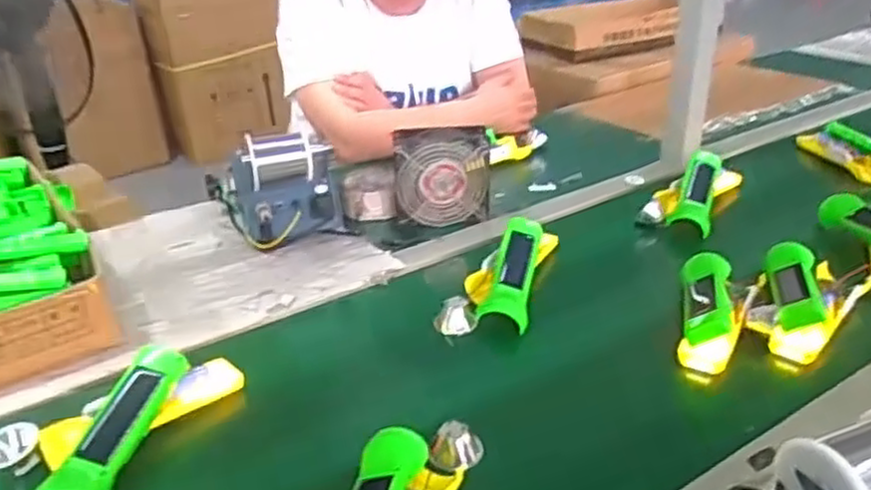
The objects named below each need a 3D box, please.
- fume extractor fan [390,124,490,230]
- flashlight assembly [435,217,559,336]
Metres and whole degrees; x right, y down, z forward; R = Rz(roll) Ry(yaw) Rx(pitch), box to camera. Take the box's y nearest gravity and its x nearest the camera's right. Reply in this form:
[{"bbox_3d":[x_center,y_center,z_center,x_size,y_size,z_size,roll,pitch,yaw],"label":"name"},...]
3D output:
[{"bbox_3d":[0.008,-0.087,0.920,0.116,0.120,0.044,-5,28,-4],"label":"fume extractor fan"},{"bbox_3d":[0.071,0.026,0.791,0.088,0.054,0.174,7,30,17],"label":"flashlight assembly"}]

